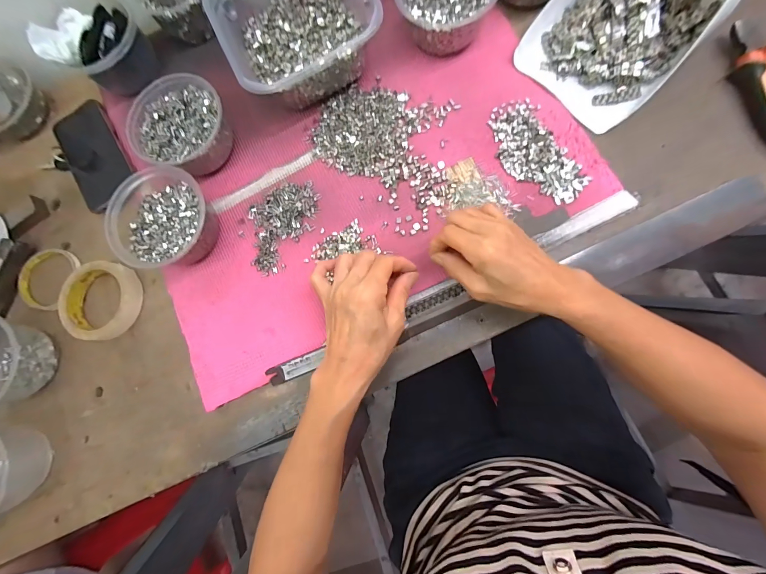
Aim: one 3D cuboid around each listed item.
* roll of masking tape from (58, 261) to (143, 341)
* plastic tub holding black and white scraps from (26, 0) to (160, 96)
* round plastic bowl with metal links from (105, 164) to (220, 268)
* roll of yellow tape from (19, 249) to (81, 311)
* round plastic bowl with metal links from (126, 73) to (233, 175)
[{"bbox_3d":[-0.363,0.016,0.418,0.100,0.022,0.094,-1,80,7],"label":"roll of masking tape"},{"bbox_3d":[-0.364,-0.311,0.428,0.108,0.078,0.083,-29,78,1],"label":"plastic tub holding black and white scraps"},{"bbox_3d":[-0.252,-0.077,0.391,0.113,0.055,0.112,-1,80,7],"label":"round plastic bowl with metal links"},{"bbox_3d":[-0.456,-0.014,0.441,0.080,0.010,0.080,-1,83,6],"label":"roll of yellow tape"},{"bbox_3d":[-0.245,-0.195,0.407,0.116,0.055,0.110,-1,80,7],"label":"round plastic bowl with metal links"}]

